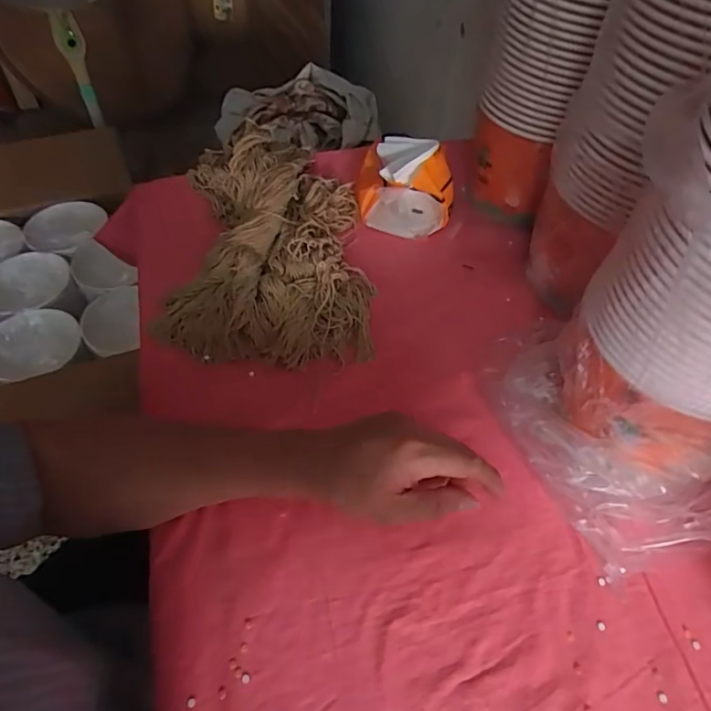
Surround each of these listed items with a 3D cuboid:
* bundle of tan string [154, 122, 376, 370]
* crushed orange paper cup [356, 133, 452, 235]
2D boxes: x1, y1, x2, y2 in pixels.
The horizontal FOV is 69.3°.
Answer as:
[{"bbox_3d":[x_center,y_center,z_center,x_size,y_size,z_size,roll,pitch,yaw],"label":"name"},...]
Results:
[{"bbox_3d":[-0.103,-0.147,0.612,0.224,0.056,0.355,-1,54,-3],"label":"bundle of tan string"},{"bbox_3d":[0.062,-0.227,0.661,0.117,0.083,0.137,3,54,0],"label":"crushed orange paper cup"}]

